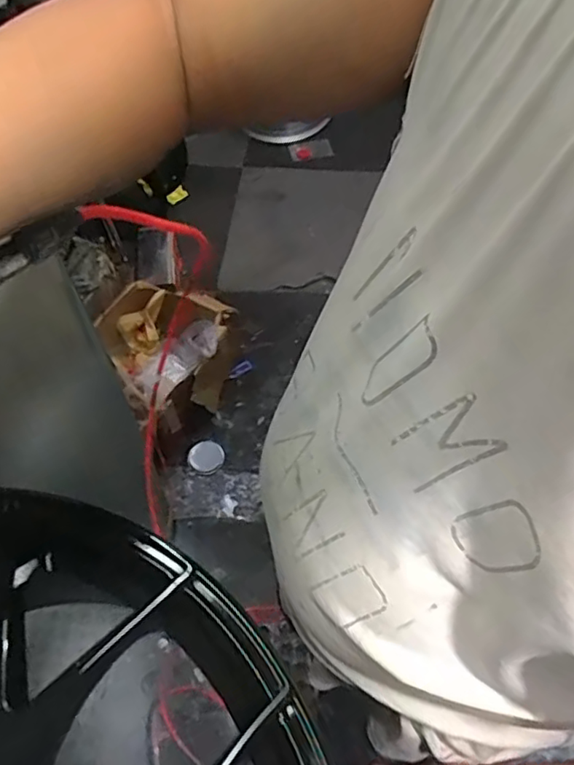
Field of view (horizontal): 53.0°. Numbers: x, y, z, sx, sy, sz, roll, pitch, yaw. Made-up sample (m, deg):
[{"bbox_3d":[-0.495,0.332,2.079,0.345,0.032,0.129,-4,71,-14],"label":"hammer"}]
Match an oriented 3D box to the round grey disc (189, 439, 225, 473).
[{"bbox_3d":[-0.216,0.200,1.553,0.090,0.012,0.087,5,69,-12],"label":"round grey disc"}]

